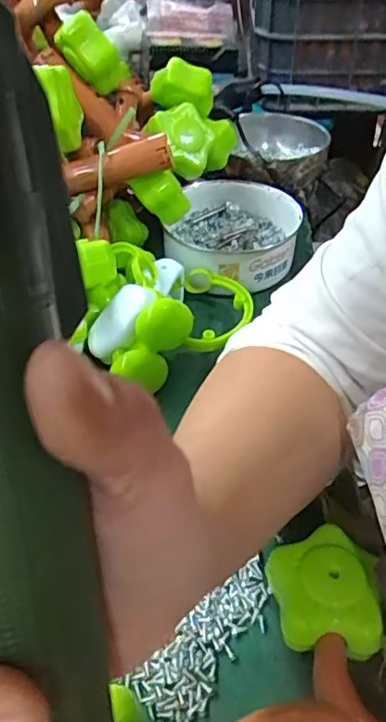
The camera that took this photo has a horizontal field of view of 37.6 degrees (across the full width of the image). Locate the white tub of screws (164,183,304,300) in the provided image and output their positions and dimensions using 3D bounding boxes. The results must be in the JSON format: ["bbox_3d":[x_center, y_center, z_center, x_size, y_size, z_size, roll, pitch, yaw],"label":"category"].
[{"bbox_3d":[0.041,-0.128,0.583,0.128,0.058,0.134,0,42,0],"label":"white tub of screws"}]

